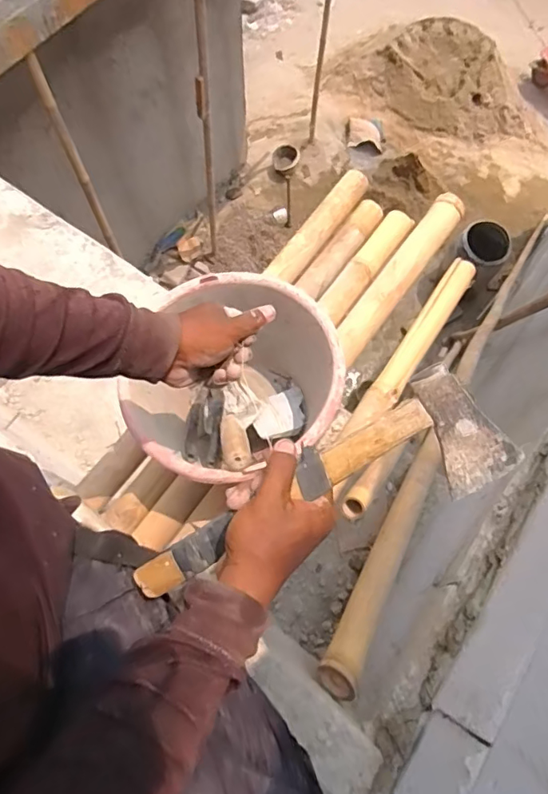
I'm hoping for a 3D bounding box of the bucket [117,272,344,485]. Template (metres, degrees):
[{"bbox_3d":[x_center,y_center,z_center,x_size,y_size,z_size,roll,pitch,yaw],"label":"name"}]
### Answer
[{"bbox_3d":[-0.045,0.000,0.726,0.249,0.205,0.281,25,71,8],"label":"bucket"}]

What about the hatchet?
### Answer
[{"bbox_3d":[0.021,0.086,0.417,0.326,0.033,0.090,-28,71,13],"label":"hatchet"}]

